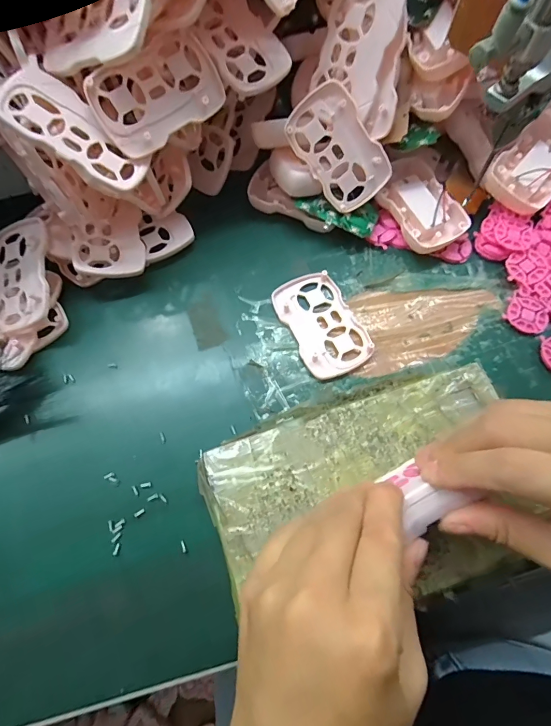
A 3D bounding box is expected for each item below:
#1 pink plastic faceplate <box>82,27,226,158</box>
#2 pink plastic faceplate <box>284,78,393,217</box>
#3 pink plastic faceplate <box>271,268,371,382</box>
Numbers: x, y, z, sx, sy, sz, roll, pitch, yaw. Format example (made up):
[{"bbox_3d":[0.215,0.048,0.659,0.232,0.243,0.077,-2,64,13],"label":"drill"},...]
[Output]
[{"bbox_3d":[-0.078,-0.183,0.263,0.088,0.010,0.052,-33,112,-9],"label":"pink plastic faceplate"},{"bbox_3d":[0.051,-0.168,0.308,0.053,0.008,0.088,-35,113,17],"label":"pink plastic faceplate"},{"bbox_3d":[0.037,-0.031,0.310,0.055,0.007,0.088,-24,71,-10],"label":"pink plastic faceplate"}]

